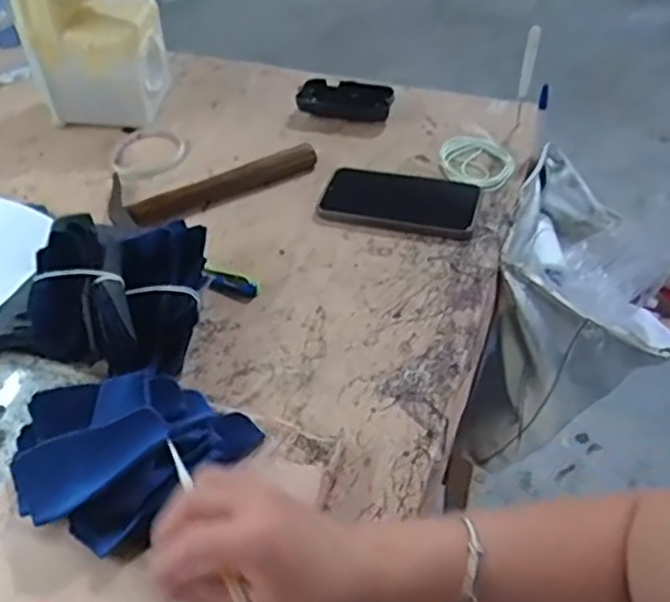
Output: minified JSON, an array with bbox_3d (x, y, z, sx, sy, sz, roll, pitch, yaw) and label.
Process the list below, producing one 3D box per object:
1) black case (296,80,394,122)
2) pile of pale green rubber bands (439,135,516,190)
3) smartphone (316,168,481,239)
[{"bbox_3d":[0.014,-0.239,0.799,0.106,0.020,0.057,8,50,8],"label":"black case"},{"bbox_3d":[0.149,-0.148,0.719,0.070,0.009,0.094,-27,54,-20],"label":"pile of pale green rubber bands"},{"bbox_3d":[0.066,-0.102,0.688,0.153,0.011,0.081,12,51,12],"label":"smartphone"}]

